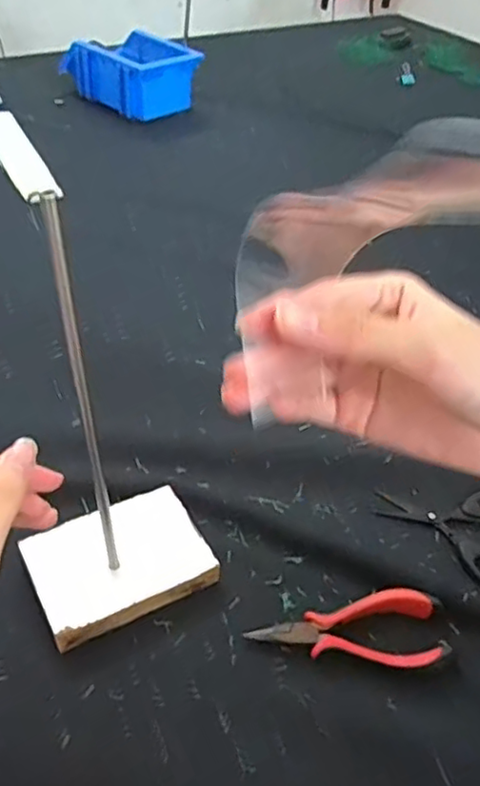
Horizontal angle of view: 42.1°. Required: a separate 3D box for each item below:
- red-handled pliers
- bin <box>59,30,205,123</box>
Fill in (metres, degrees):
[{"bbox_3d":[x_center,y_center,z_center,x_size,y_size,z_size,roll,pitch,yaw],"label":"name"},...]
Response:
[{"bbox_3d":[0.064,0.137,0.368,0.112,0.010,0.043,8,43,-4],"label":"red-handled pliers"},{"bbox_3d":[-0.159,-0.479,0.923,0.140,0.073,0.168,-25,55,-33],"label":"bin"}]

